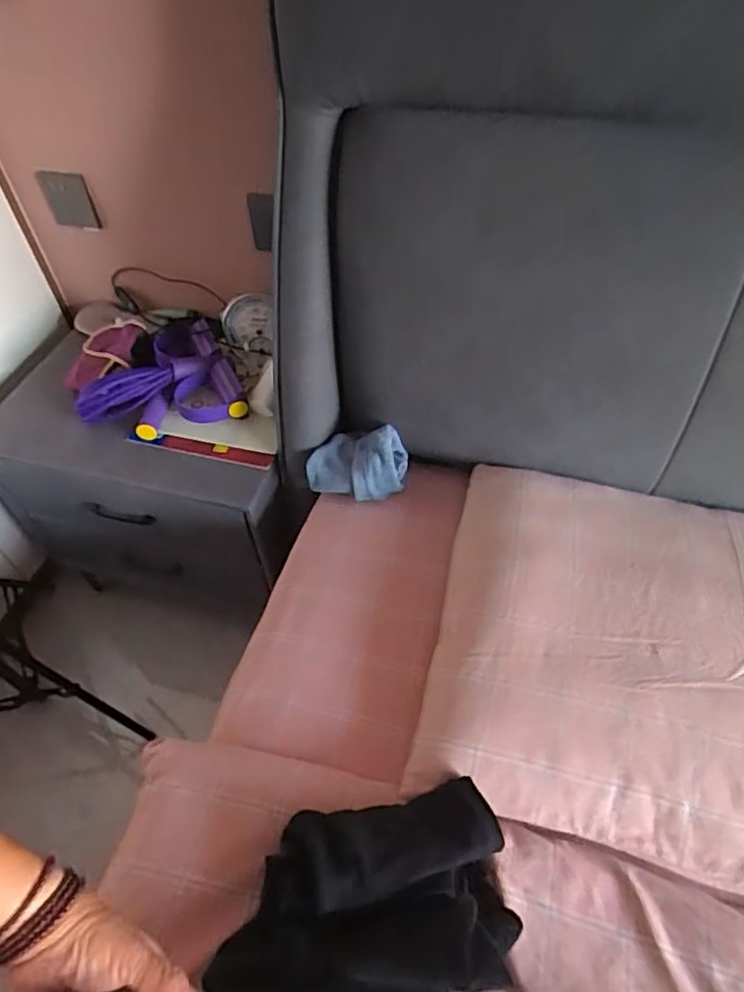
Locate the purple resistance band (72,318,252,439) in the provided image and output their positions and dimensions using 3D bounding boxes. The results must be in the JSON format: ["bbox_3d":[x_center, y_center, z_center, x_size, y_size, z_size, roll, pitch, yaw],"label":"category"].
[{"bbox_3d":[-0.364,-0.211,1.047,0.276,0.071,0.282,-10,51,-6],"label":"purple resistance band"}]

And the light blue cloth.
[{"bbox_3d":[-0.020,-0.051,0.860,0.135,0.063,0.090,12,53,12],"label":"light blue cloth"}]

